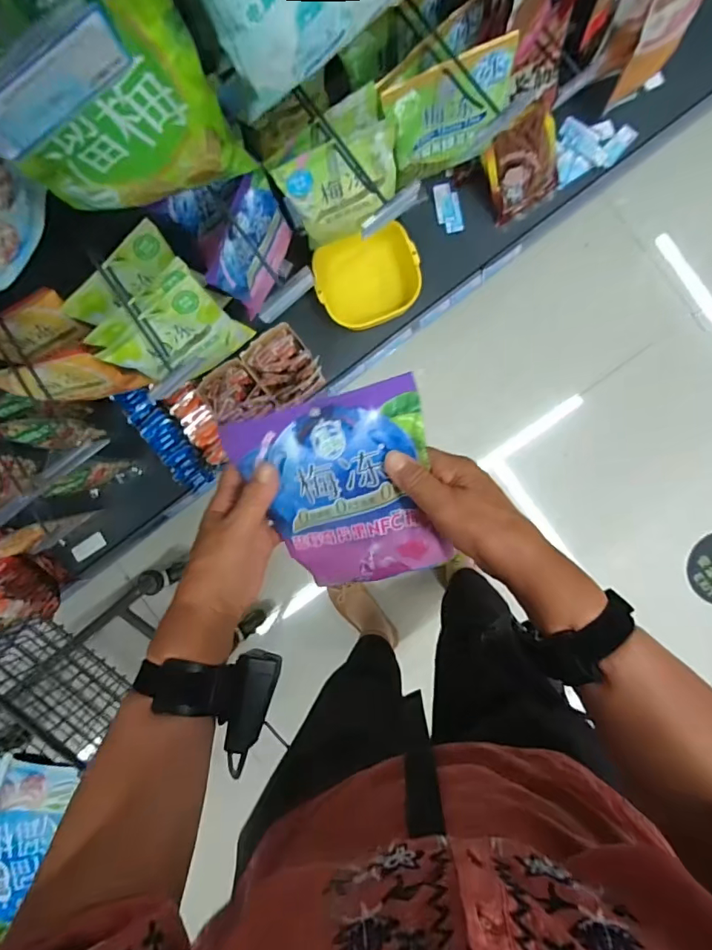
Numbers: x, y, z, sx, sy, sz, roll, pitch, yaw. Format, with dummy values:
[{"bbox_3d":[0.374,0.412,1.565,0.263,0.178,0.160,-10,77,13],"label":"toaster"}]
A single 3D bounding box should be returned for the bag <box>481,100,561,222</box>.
[{"bbox_3d":[0.345,-0.641,0.976,0.158,0.181,0.031,-27,53,9],"label":"bag"}]

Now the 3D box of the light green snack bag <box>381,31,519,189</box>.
[{"bbox_3d":[0.129,-0.500,0.672,0.170,0.172,0.046,-14,91,4],"label":"light green snack bag"}]

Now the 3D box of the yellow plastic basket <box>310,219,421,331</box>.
[{"bbox_3d":[0.023,-0.426,1.041,0.214,0.107,0.175,-11,92,4],"label":"yellow plastic basket"}]

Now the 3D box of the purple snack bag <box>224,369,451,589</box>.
[{"bbox_3d":[-0.007,0.022,0.413,0.156,0.018,0.182,-13,116,13],"label":"purple snack bag"}]

